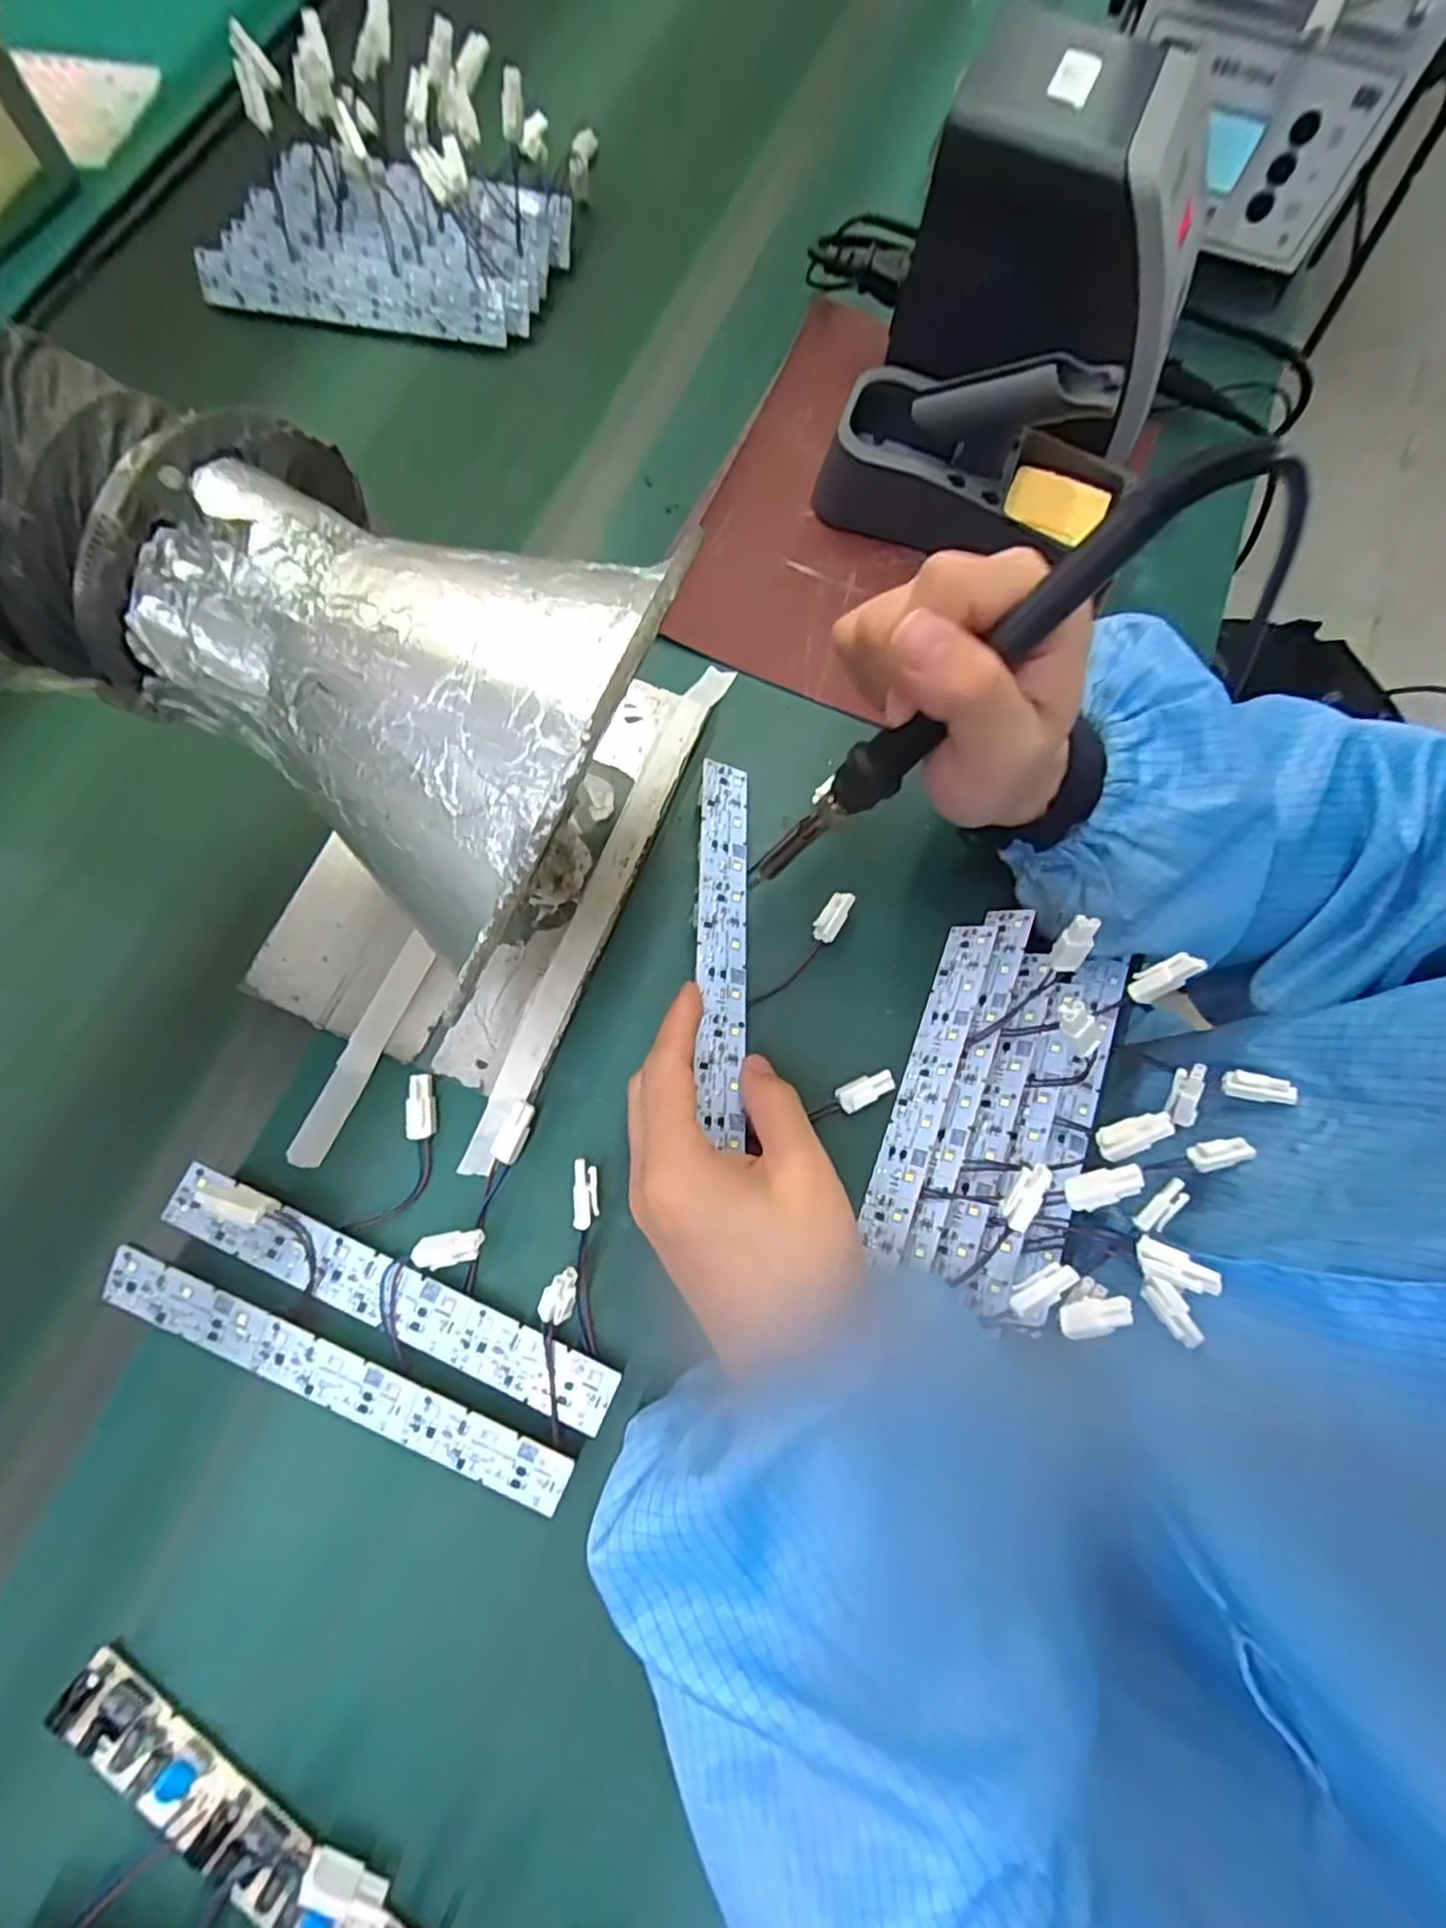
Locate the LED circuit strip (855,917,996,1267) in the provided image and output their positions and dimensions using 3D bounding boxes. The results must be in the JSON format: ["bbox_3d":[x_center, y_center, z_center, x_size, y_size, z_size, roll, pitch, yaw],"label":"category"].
[{"bbox_3d":[0.091,0.050,0.309,0.004,0.024,0.148,34,70,-35],"label":"LED circuit strip"}]

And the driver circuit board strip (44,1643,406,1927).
[{"bbox_3d":[-0.146,0.301,0.230,0.185,0.016,0.023,36,76,7],"label":"driver circuit board strip"}]

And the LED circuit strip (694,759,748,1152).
[{"bbox_3d":[0.000,-0.013,0.316,0.024,0.004,0.180,10,67,-22],"label":"LED circuit strip"}]

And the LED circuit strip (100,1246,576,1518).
[{"bbox_3d":[-0.147,0.158,0.265,0.189,0.004,0.023,24,91,3],"label":"LED circuit strip"}]

